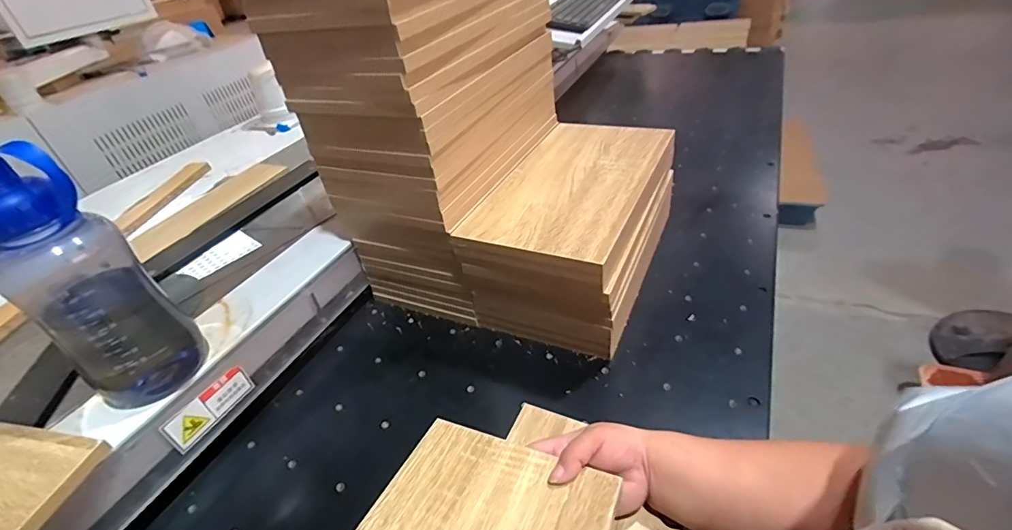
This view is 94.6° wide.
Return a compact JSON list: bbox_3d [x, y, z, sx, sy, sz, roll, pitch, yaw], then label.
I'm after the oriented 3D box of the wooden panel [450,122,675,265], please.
[{"bbox_3d":[0.097,-0.123,0.660,0.194,0.015,0.352,12,42,26],"label":"wooden panel"}]

